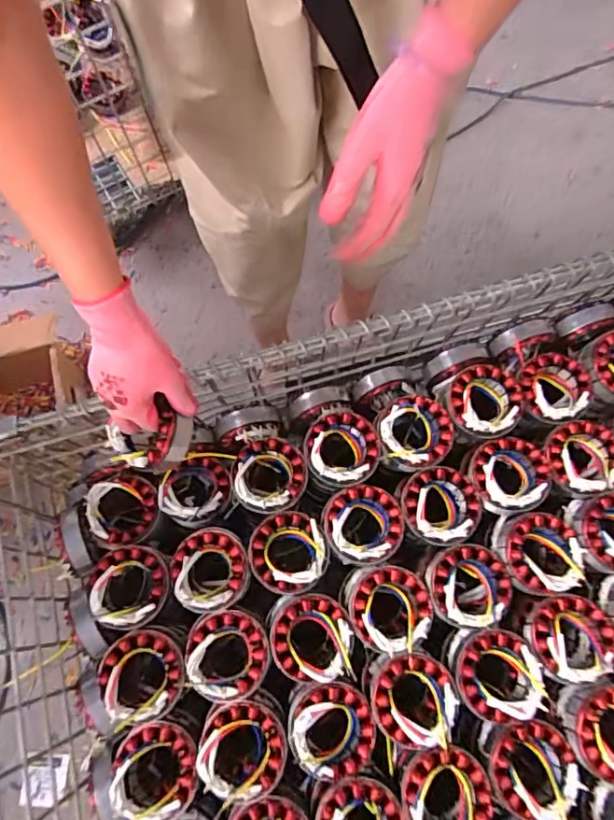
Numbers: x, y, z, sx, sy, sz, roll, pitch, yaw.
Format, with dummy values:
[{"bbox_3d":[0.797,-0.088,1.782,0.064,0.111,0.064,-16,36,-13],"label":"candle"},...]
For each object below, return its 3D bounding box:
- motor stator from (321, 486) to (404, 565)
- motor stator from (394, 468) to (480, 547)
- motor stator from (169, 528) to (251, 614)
[{"bbox_3d":[0.062,0.129,0.608,0.089,0.057,0.087,3,72,3],"label":"motor stator"},{"bbox_3d":[0.151,0.109,0.610,0.087,0.049,0.086,-1,72,2],"label":"motor stator"},{"bbox_3d":[-0.108,0.177,0.596,0.088,0.032,0.087,-1,72,2],"label":"motor stator"}]

